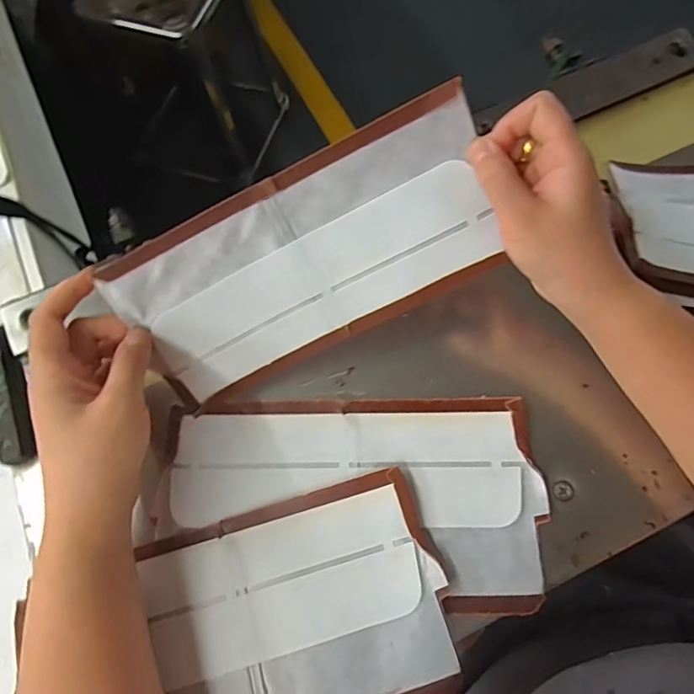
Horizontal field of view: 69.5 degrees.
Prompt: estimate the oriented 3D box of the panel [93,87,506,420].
[{"bbox_3d":[-0.023,-0.052,0.302,0.221,0.013,0.104,-26,114,4],"label":"panel"}]

